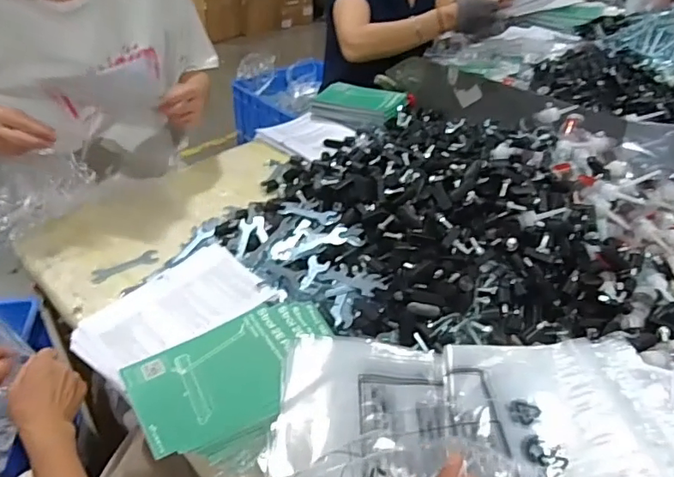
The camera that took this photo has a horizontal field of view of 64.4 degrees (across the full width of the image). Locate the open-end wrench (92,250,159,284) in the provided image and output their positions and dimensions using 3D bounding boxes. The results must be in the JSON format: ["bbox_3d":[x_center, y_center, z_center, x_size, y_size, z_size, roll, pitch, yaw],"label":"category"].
[{"bbox_3d":[-0.304,0.040,0.770,0.093,0.004,0.033,-21,43,-21],"label":"open-end wrench"}]

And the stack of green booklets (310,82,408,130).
[{"bbox_3d":[0.041,-0.283,1.143,0.193,0.033,0.155,15,38,17],"label":"stack of green booklets"}]

